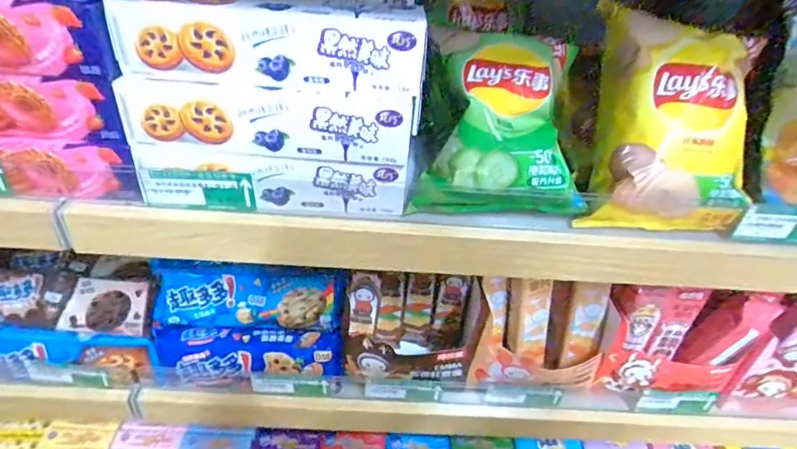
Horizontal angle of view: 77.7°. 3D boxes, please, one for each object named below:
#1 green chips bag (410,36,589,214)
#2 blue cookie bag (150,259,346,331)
[{"bbox_3d":[0.094,-0.089,0.451,0.146,0.160,0.060,1,1,-13],"label":"green chips bag"},{"bbox_3d":[-0.176,0.082,0.596,0.213,0.079,0.038,3,13,-3],"label":"blue cookie bag"}]

